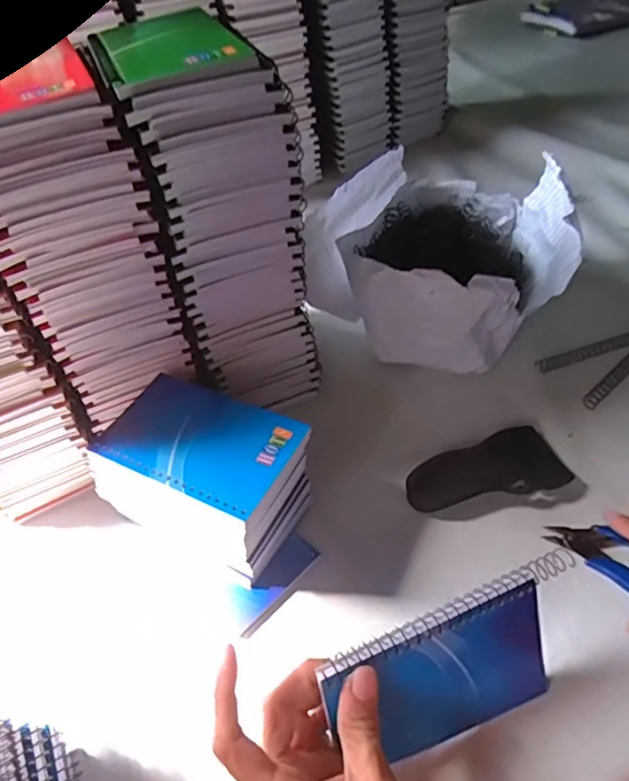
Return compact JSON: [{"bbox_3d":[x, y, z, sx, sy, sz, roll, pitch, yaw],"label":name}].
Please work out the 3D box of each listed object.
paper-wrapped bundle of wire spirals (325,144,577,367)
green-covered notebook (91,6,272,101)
[{"bbox_3d":[0.131,-0.129,0.532,0.201,0.117,0.193,-3,49,4],"label":"paper-wrapped bundle of wire spirals"},{"bbox_3d":[-0.093,-0.215,0.346,0.083,0.010,0.127,-22,50,-12],"label":"green-covered notebook"}]

